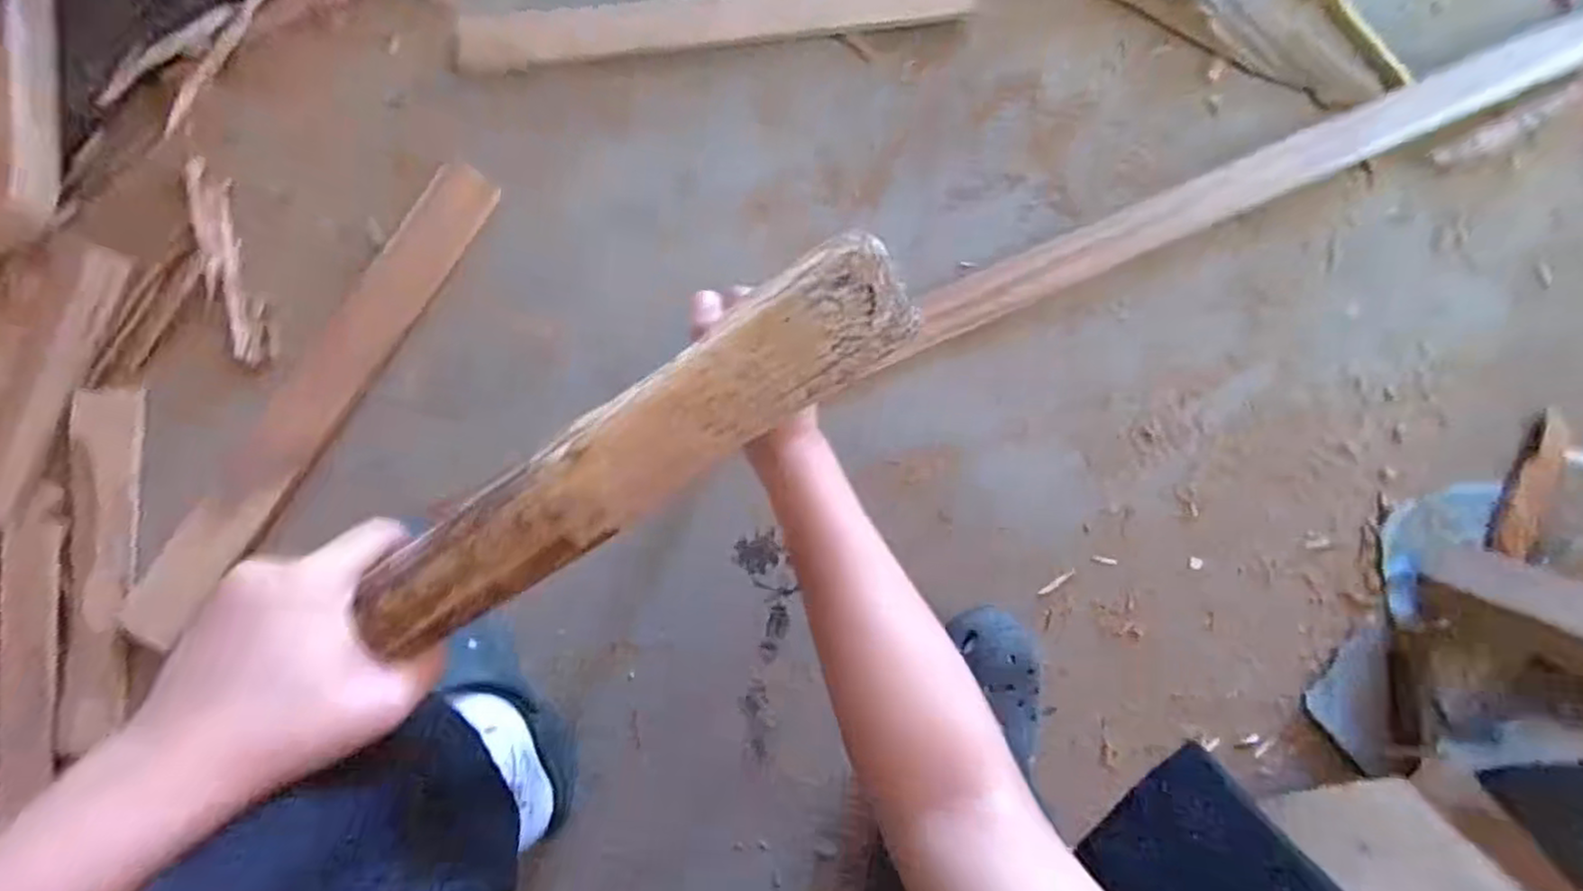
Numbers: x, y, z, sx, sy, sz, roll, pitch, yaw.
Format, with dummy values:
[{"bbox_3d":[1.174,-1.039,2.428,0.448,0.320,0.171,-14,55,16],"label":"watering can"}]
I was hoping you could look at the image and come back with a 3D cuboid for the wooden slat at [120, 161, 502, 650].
[{"bbox_3d":[-0.361,-0.039,0.536,0.052,0.012,0.415,32,84,-6],"label":"wooden slat"}]

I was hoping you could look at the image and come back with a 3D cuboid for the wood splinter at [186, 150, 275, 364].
[{"bbox_3d":[-0.428,-0.137,0.531,0.030,0.004,0.153,-15,93,-23],"label":"wood splinter"}]

